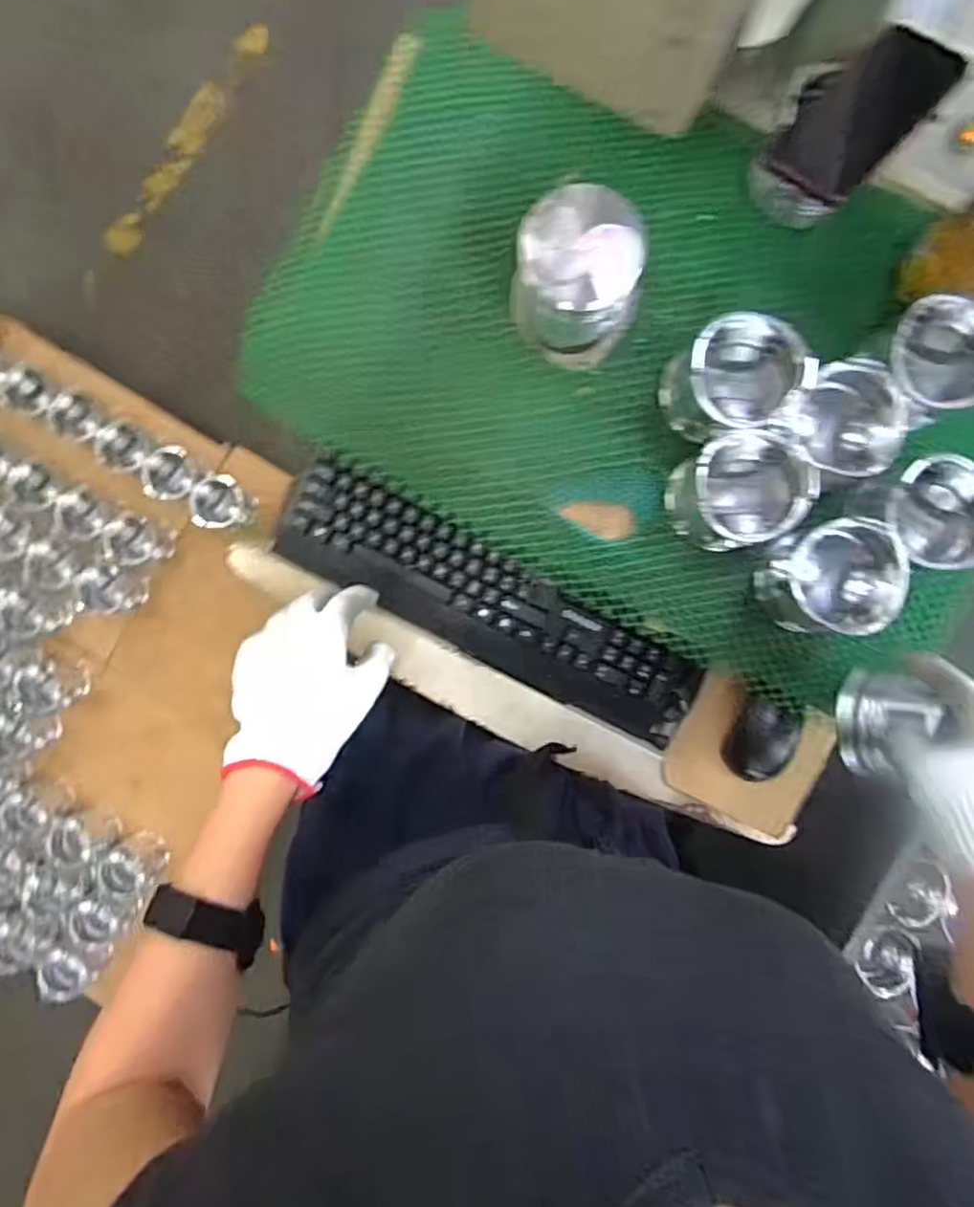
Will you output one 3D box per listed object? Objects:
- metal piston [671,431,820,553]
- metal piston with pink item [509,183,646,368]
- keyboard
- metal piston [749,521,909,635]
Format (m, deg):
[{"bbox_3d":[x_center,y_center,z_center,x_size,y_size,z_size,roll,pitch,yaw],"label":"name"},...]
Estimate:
[{"bbox_3d":[0.209,-0.093,0.568,0.092,0.086,0.087,0,90,1],"label":"metal piston"},{"bbox_3d":[0.076,-0.268,0.561,0.101,0.112,0.099,0,90,1],"label":"metal piston with pink item"},{"bbox_3d":[0.000,-0.003,0.700,0.467,0.035,0.113,27,90,1],"label":"keyboard"},{"bbox_3d":[0.285,-0.019,0.571,0.089,0.077,0.094,1,90,1],"label":"metal piston"}]

